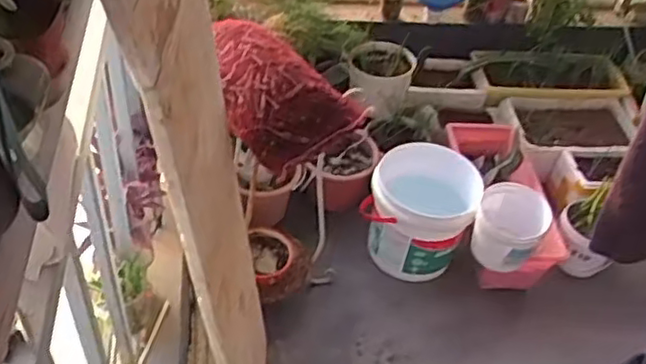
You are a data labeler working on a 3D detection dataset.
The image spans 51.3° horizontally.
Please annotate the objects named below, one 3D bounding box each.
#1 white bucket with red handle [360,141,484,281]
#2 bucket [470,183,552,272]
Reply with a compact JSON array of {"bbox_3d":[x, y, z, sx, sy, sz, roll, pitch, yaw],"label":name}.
[{"bbox_3d":[0.248,0.069,1.713,0.251,0.257,0.251,4,44,-4],"label":"white bucket with red handle"},{"bbox_3d":[0.420,0.104,1.528,0.150,0.142,0.141,4,44,-4],"label":"bucket"}]

